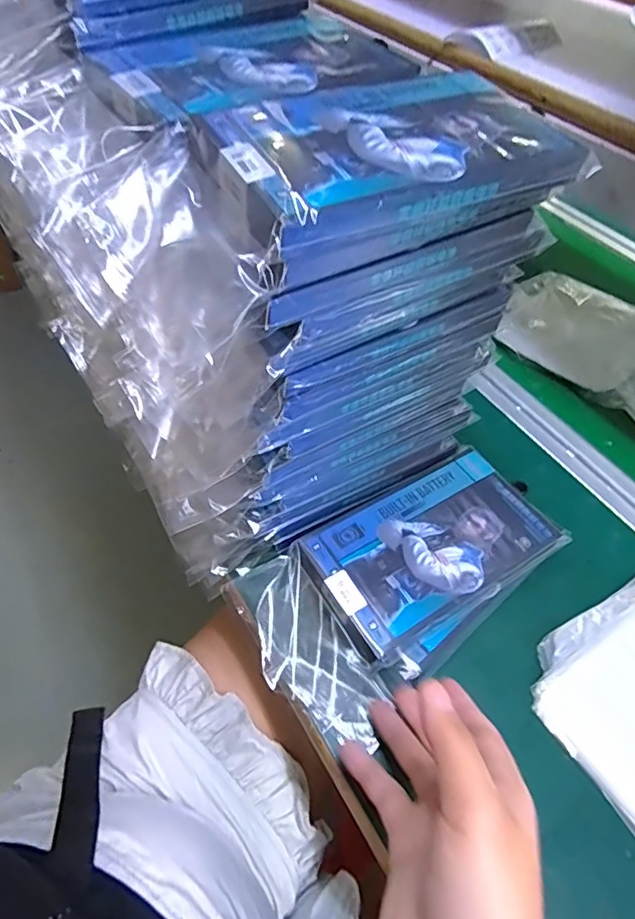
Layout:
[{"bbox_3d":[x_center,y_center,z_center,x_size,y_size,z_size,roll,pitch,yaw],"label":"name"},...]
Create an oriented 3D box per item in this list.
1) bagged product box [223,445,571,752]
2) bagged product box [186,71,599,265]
[{"bbox_3d":[0.062,0.080,0.369,0.216,0.034,0.113,-26,58,-23],"label":"bagged product box"},{"bbox_3d":[0.034,-0.142,0.248,0.164,0.027,0.097,-19,55,-19],"label":"bagged product box"}]

